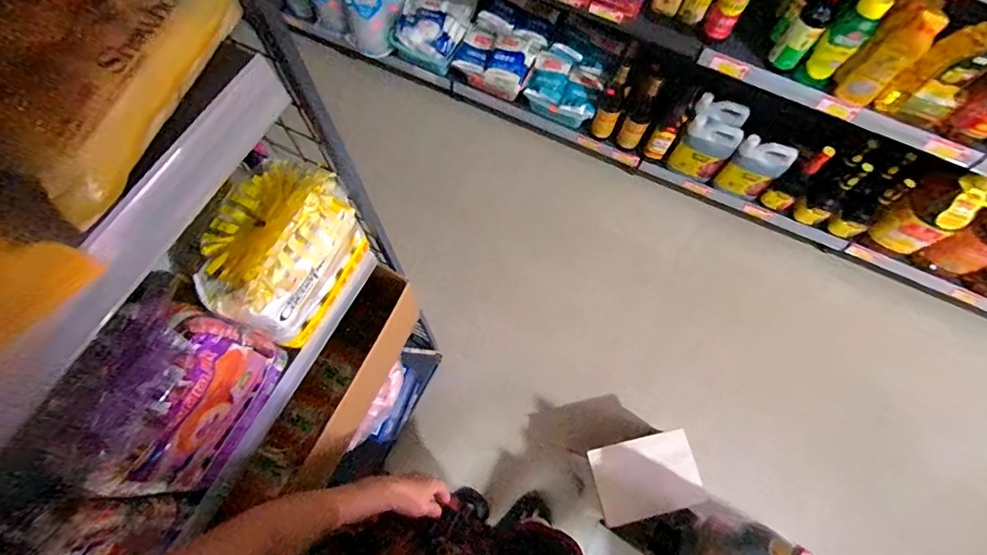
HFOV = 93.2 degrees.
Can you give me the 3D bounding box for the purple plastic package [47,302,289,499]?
[{"bbox_3d":[-0.301,0.115,0.441,0.077,0.173,0.166,23,71,5],"label":"purple plastic package"}]

